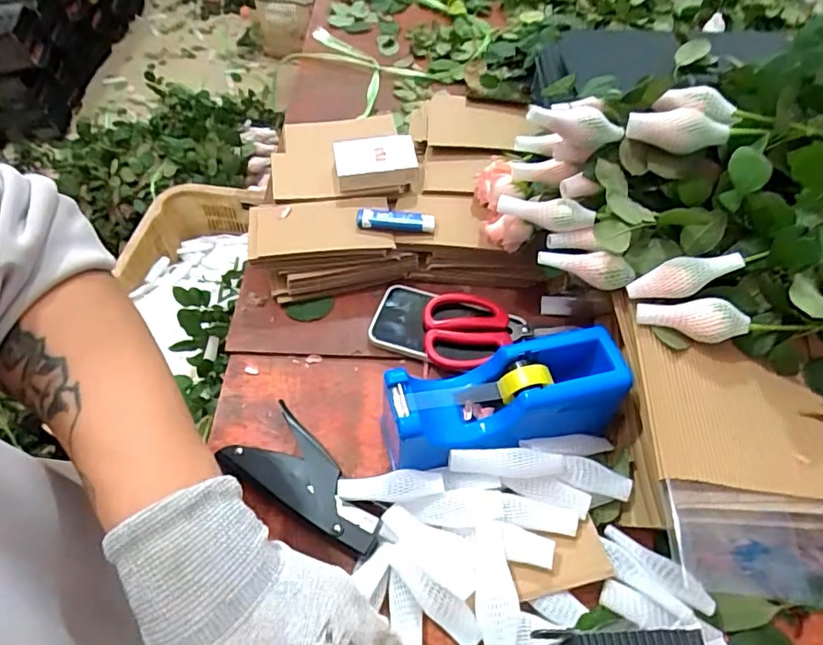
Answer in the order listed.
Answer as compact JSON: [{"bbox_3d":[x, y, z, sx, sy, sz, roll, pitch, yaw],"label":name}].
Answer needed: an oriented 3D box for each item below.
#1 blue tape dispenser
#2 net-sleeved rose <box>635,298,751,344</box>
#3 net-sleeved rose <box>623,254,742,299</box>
[{"bbox_3d":[0.073,0.067,0.451,0.201,0.076,0.073,-13,56,-11],"label":"blue tape dispenser"},{"bbox_3d":[0.225,-0.005,0.434,0.080,0.029,0.026,8,54,21],"label":"net-sleeved rose"},{"bbox_3d":[0.221,-0.037,0.439,0.085,0.023,0.026,-17,52,22],"label":"net-sleeved rose"}]

